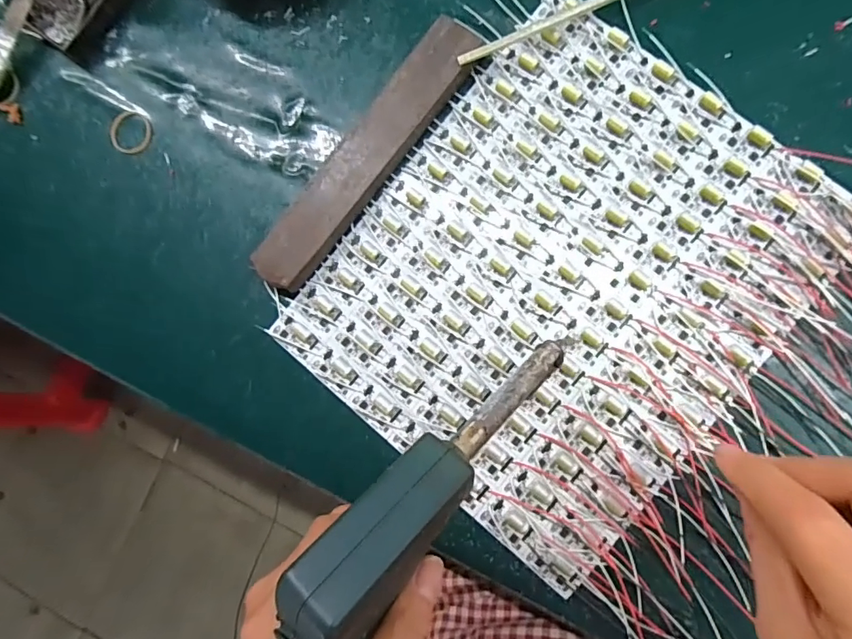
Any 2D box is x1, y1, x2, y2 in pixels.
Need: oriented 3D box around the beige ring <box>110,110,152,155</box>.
[{"bbox_3d":[-0.210,-0.132,0.345,0.032,0.004,0.030,-1,85,7],"label":"beige ring"}]

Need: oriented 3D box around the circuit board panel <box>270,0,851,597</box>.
[{"bbox_3d":[0.080,-0.027,0.297,0.244,0.008,0.280,40,91,9],"label":"circuit board panel"}]

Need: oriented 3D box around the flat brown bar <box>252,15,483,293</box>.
[{"bbox_3d":[-0.036,-0.104,0.311,0.033,0.020,0.199,38,91,9],"label":"flat brown bar"}]

